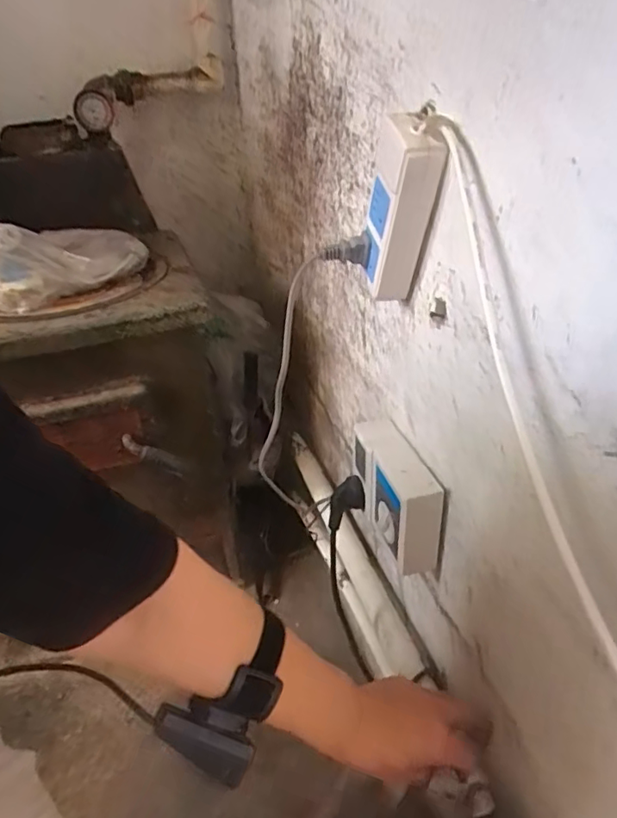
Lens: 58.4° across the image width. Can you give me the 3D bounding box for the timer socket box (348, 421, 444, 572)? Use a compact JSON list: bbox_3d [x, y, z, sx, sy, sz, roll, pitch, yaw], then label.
[{"bbox_3d":[0.078,0.079,0.528,0.045,0.096,0.121,-12,33,-14],"label":"timer socket box"}]

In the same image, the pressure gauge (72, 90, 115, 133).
[{"bbox_3d":[-0.331,-0.459,0.855,0.061,0.050,0.039,-12,33,-15],"label":"pressure gauge"}]

